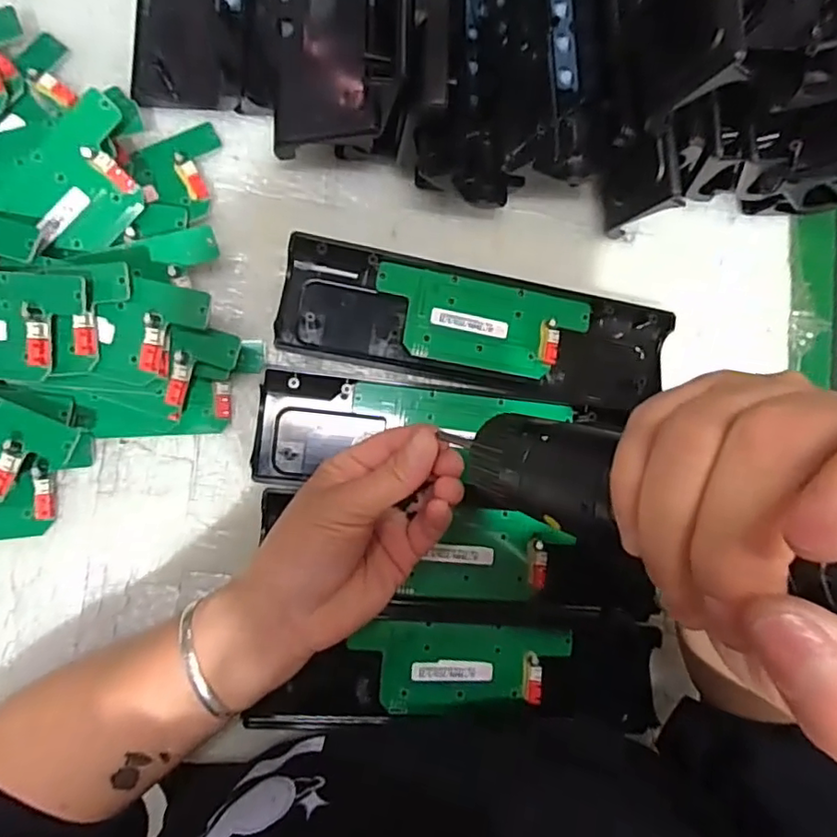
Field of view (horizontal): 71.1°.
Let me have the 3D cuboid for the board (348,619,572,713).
[{"bbox_3d":[0.027,0.150,0.352,0.129,0.007,0.049,6,86,-7],"label":"board"}]

